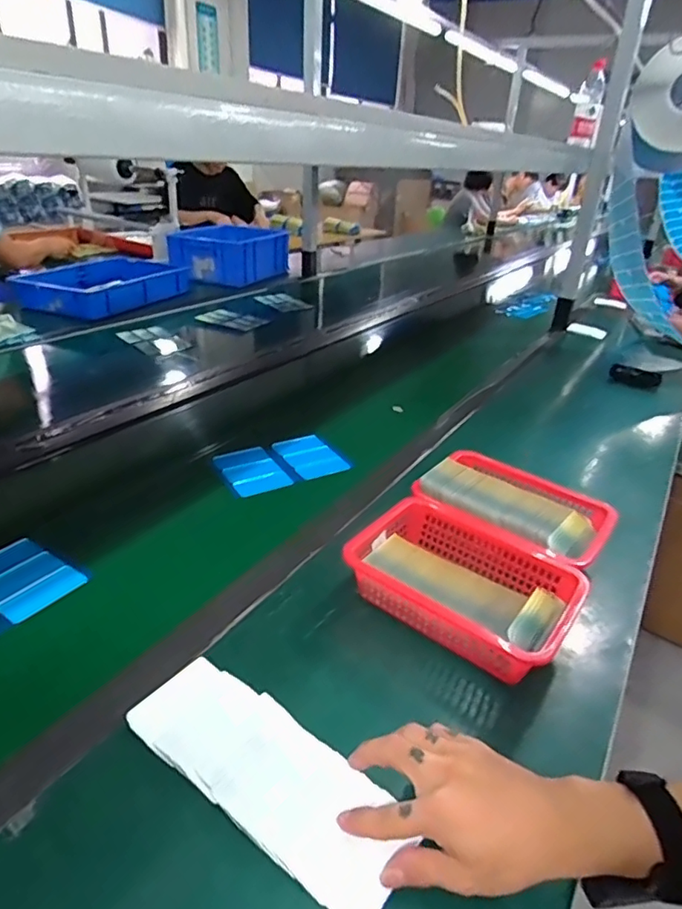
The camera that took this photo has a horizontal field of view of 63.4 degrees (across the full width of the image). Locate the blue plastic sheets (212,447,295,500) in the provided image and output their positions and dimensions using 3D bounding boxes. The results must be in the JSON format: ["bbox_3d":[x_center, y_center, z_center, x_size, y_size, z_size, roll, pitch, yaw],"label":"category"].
[{"bbox_3d":[-0.135,0.024,0.828,0.087,0.013,0.113,-12,33,-27],"label":"blue plastic sheets"}]

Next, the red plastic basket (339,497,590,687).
[{"bbox_3d":[0.128,0.143,0.592,0.222,0.067,0.159,23,34,30],"label":"red plastic basket"}]

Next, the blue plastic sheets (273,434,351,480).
[{"bbox_3d":[-0.048,0.003,0.869,0.080,0.008,0.132,-17,32,-27],"label":"blue plastic sheets"}]

